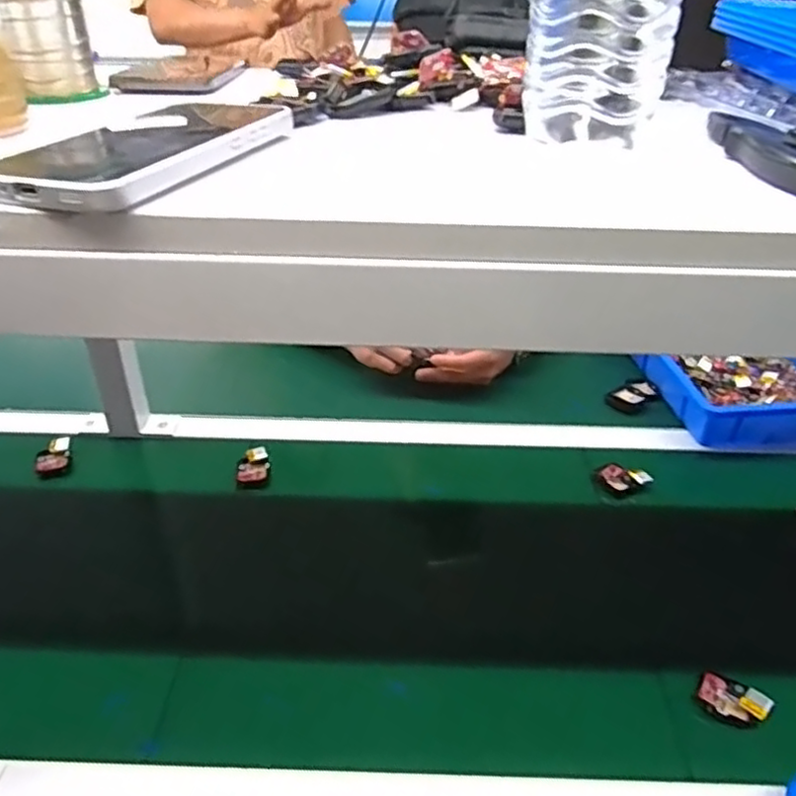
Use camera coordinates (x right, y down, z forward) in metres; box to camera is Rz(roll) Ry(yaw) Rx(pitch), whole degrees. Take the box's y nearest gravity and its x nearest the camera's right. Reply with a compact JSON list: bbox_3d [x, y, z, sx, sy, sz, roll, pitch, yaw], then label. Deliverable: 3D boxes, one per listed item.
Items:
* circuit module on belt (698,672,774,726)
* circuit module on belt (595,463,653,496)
[{"bbox_3d":[0.272,0.245,0.544,0.053,0.009,0.038,19,38,26],"label":"circuit module on belt"},{"bbox_3d":[0.259,0.091,0.770,0.041,0.015,0.047,-19,36,-26],"label":"circuit module on belt"}]

